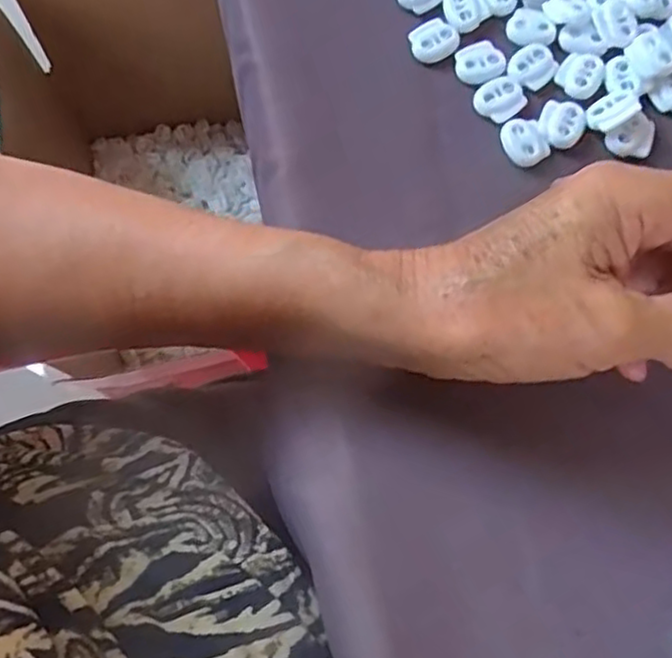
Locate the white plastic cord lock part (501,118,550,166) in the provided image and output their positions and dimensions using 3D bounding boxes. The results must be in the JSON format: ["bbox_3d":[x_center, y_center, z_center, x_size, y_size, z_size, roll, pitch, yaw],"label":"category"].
[{"bbox_3d":[0.082,-0.082,0.299,0.018,0.004,0.022,-17,75,-3],"label":"white plastic cord lock part"}]

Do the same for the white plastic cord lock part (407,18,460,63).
[{"bbox_3d":[0.045,-0.132,0.316,0.022,0.004,0.019,-24,75,-5],"label":"white plastic cord lock part"}]

